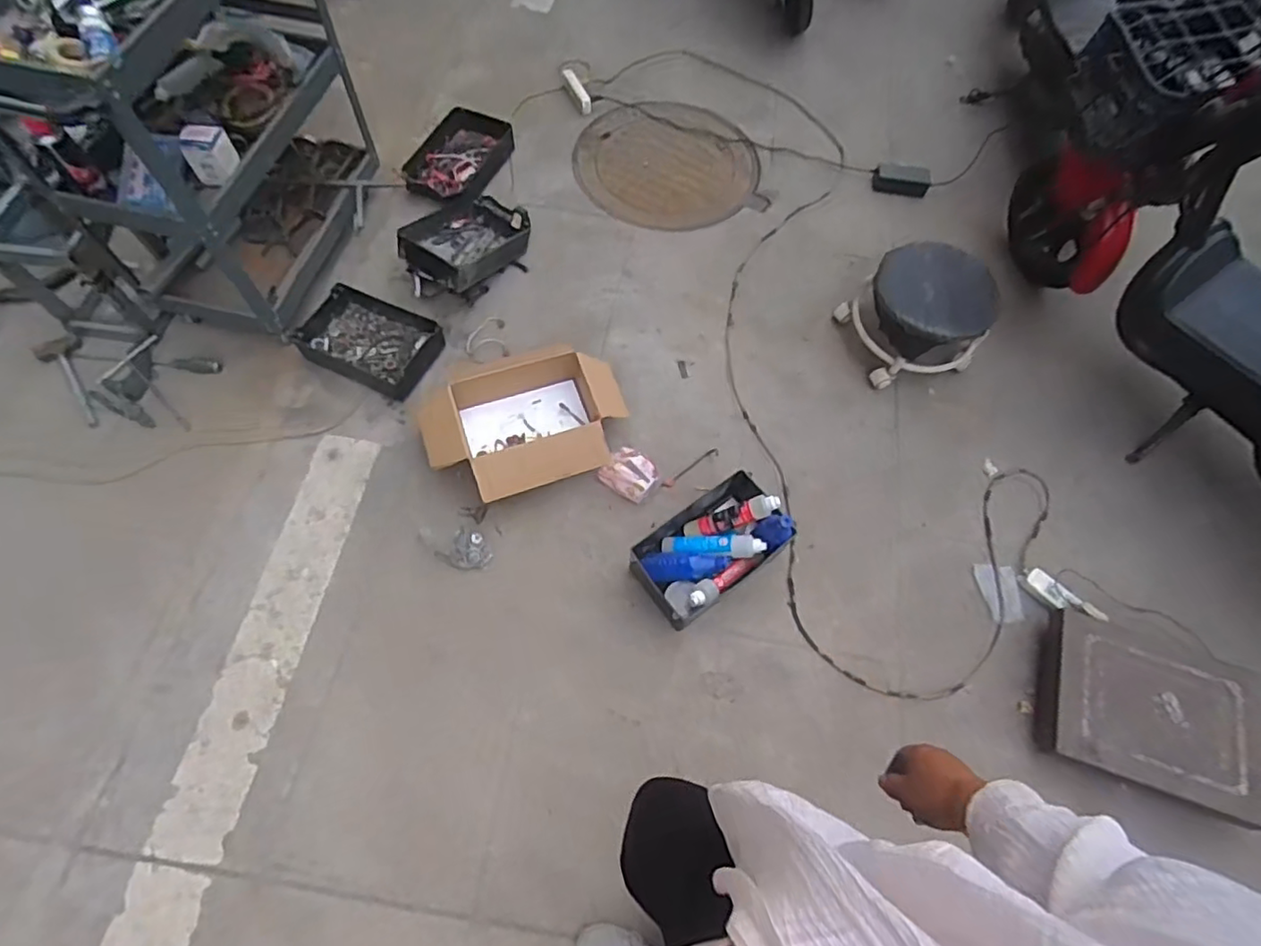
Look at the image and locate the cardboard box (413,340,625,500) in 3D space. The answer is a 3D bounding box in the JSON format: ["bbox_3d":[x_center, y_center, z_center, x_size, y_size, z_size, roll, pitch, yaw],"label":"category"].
[{"bbox_3d":[-0.261,-0.154,1.544,0.473,0.121,0.411,-19,68,-12],"label":"cardboard box"}]

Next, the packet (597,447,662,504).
[{"bbox_3d":[0.003,0.007,1.508,0.131,0.063,0.106,32,67,13],"label":"packet"}]

